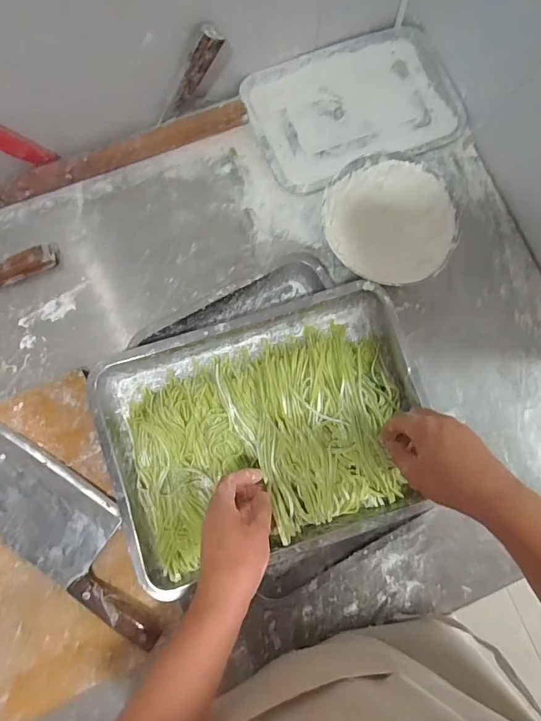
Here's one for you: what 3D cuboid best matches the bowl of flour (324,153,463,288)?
[{"bbox_3d":[0.159,-0.188,0.614,0.174,0.068,0.173,0,81,-2],"label":"bowl of flour"}]

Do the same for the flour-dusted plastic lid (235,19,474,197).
[{"bbox_3d":[0.128,-0.389,0.674,0.317,0.031,0.215,-24,82,-5],"label":"flour-dusted plastic lid"}]

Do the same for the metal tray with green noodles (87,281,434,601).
[{"bbox_3d":[0.000,0.087,0.541,0.375,0.050,0.285,-18,82,-5],"label":"metal tray with green noodles"}]

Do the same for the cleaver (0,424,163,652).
[{"bbox_3d":[-0.258,0.202,0.541,0.332,0.025,0.110,32,81,3],"label":"cleaver"}]

